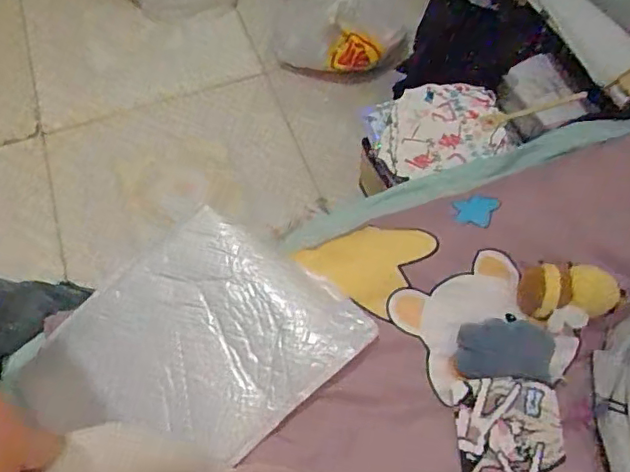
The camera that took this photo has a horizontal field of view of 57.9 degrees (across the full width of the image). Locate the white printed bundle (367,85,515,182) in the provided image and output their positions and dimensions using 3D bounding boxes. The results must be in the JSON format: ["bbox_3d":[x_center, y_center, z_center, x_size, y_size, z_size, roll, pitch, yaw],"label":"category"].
[{"bbox_3d":[0.203,-0.178,0.952,0.201,0.066,0.145,-7,62,-3],"label":"white printed bundle"}]

